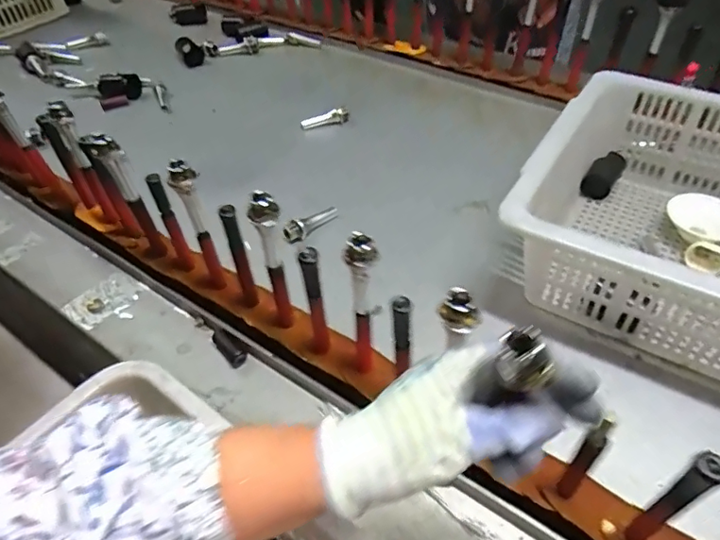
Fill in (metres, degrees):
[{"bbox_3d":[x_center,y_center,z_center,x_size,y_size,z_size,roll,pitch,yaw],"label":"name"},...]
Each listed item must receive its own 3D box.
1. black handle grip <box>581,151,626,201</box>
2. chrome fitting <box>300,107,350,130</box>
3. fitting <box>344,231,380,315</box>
[{"bbox_3d":[0.346,-0.136,0.741,0.034,0.034,0.092,28,55,27],"label":"black handle grip"},{"bbox_3d":[-0.057,-0.250,0.876,0.083,0.019,0.020,-22,49,-15],"label":"chrome fitting"},{"bbox_3d":[0.002,0.004,0.422,0.024,0.075,0.019,-6,47,-1],"label":"fitting"}]

